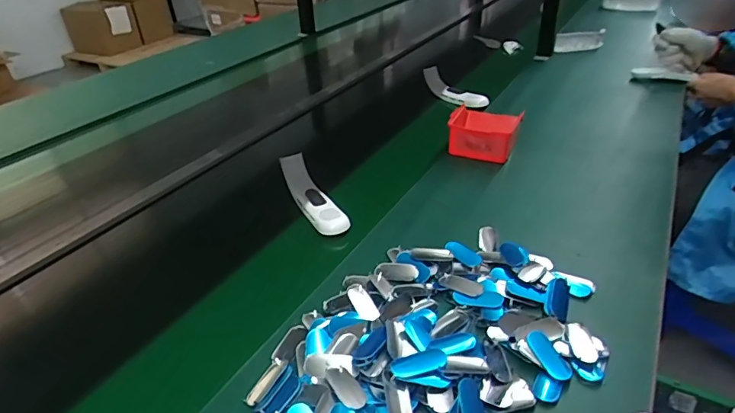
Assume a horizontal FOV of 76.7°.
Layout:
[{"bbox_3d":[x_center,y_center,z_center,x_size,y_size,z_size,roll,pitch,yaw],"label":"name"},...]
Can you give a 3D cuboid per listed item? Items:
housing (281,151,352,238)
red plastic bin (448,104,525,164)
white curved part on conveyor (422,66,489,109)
[{"bbox_3d":[-0.091,-0.023,0.777,0.048,0.064,0.192,-20,37,-22],"label":"housing"},{"bbox_3d":[0.233,-0.147,0.922,0.120,0.079,0.132,14,38,25],"label":"red plastic bin"},{"bbox_3d":[0.220,-0.300,1.174,0.026,0.074,0.205,-24,39,-27],"label":"white curved part on conveyor"}]

